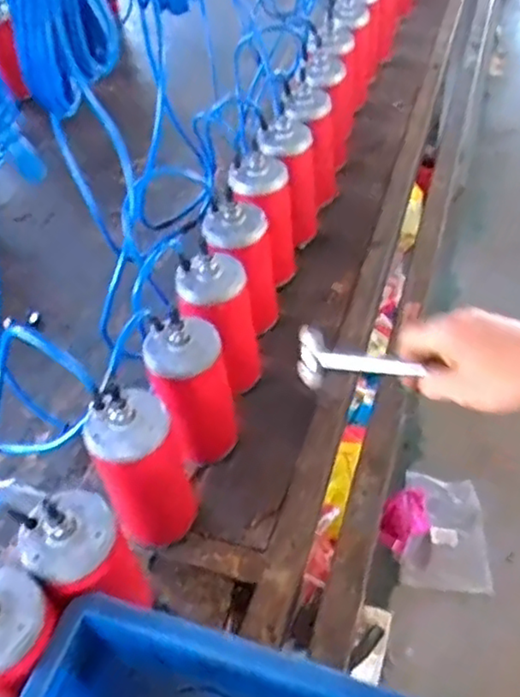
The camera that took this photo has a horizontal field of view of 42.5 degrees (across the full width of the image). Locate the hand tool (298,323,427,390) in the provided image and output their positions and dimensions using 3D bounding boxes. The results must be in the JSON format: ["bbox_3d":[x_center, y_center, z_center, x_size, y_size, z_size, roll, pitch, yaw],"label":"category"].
[{"bbox_3d":[0.086,0.013,0.576,0.106,0.045,0.028,9,49,7],"label":"hand tool"}]

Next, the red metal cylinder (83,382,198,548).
[{"bbox_3d":[-0.113,0.119,0.643,0.085,0.195,0.084,-19,49,-12],"label":"red metal cylinder"}]

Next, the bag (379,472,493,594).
[{"bbox_3d":[0.390,0.405,1.495,0.238,0.093,0.247,0,48,5],"label":"bag"}]

